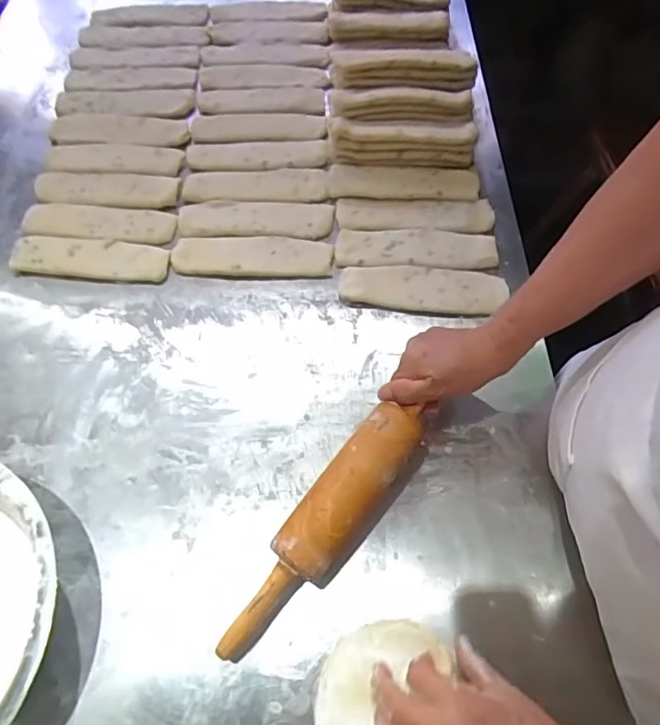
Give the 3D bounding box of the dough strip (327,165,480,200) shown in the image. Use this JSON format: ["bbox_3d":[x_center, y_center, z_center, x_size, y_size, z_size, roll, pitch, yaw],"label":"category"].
[{"bbox_3d":[0.099,-0.246,0.729,0.201,0.012,0.059,2,62,1],"label":"dough strip"}]

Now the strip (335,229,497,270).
[{"bbox_3d":[0.109,-0.146,0.681,0.200,0.007,0.060,2,62,1],"label":"strip"}]

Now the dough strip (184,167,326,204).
[{"bbox_3d":[-0.101,-0.243,0.734,0.194,0.009,0.058,-5,62,-3],"label":"dough strip"}]

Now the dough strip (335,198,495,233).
[{"bbox_3d":[0.112,-0.197,0.705,0.203,0.006,0.053,0,62,0],"label":"dough strip"}]

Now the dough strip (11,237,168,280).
[{"bbox_3d":[-0.299,-0.130,0.669,0.192,0.011,0.056,2,62,1],"label":"dough strip"}]

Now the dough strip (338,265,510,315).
[{"bbox_3d":[0.113,-0.090,0.650,0.199,0.007,0.063,4,62,2],"label":"dough strip"}]

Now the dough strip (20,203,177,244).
[{"bbox_3d":[-0.300,-0.185,0.693,0.190,0.012,0.062,1,62,0],"label":"dough strip"}]

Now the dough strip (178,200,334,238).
[{"bbox_3d":[-0.097,-0.191,0.707,0.198,0.006,0.061,0,62,0],"label":"dough strip"}]

